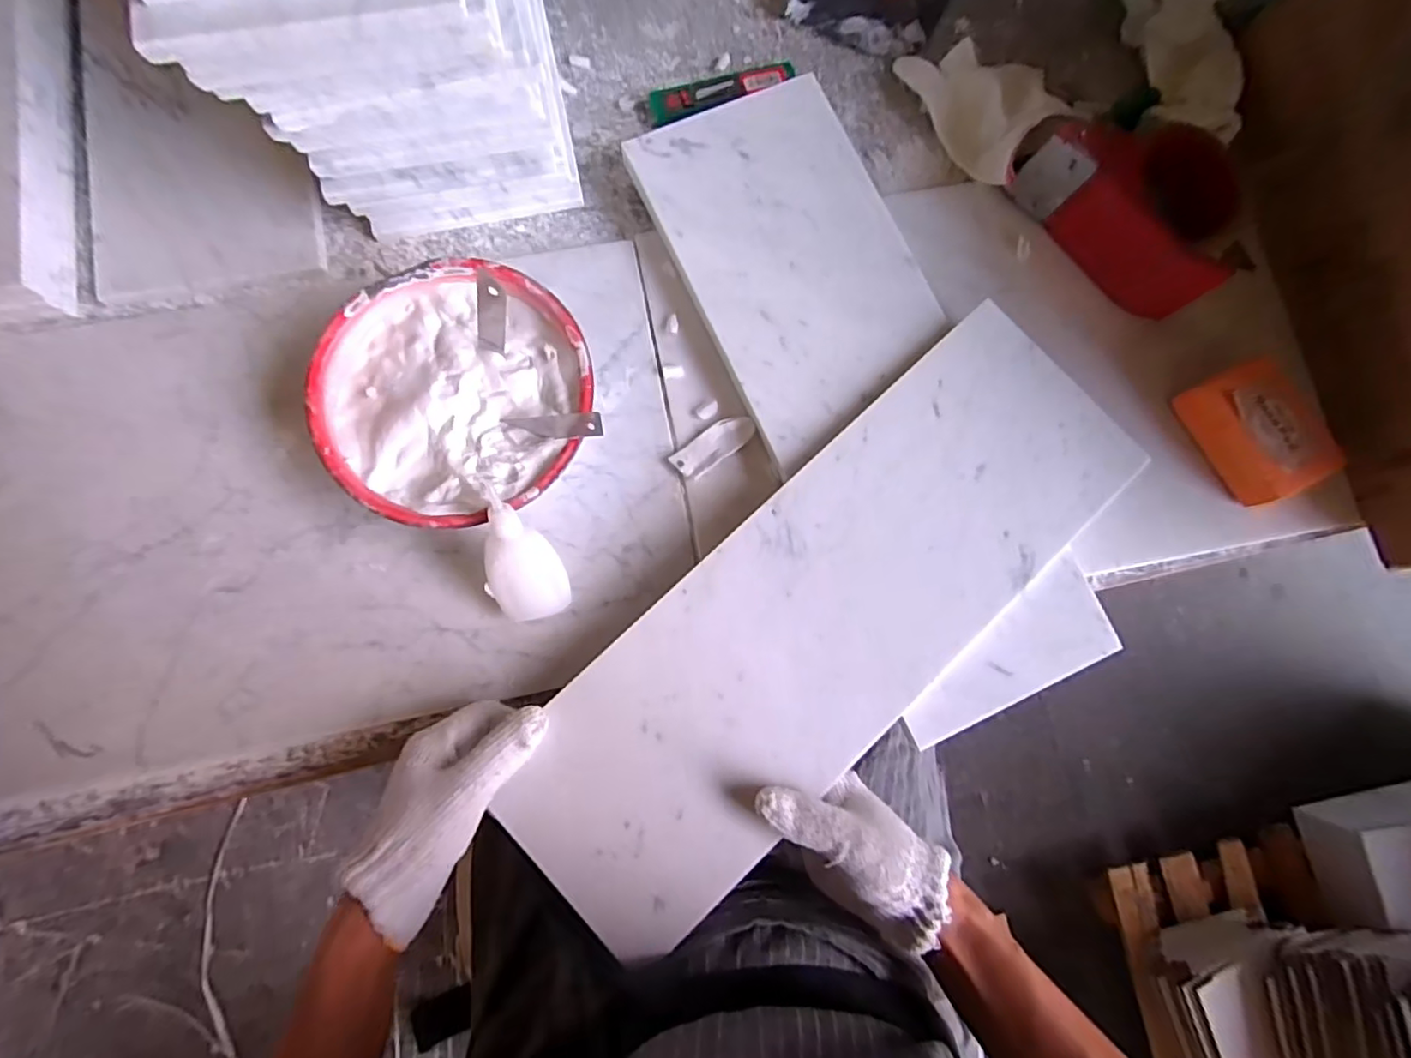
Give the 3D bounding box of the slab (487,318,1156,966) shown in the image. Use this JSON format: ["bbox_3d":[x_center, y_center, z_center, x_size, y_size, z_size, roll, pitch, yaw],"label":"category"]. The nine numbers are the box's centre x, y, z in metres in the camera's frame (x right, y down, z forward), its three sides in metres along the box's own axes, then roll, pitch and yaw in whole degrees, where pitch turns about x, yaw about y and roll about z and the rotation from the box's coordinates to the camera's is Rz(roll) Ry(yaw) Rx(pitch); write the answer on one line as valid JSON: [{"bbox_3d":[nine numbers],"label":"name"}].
[{"bbox_3d":[0.081,0.050,0.376,0.447,0.014,0.153,-42,82,-8],"label":"slab"}]

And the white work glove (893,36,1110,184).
[{"bbox_3d":[0.211,-0.329,0.449,0.070,0.046,0.138,-32,82,-7],"label":"white work glove"}]

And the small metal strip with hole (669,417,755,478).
[{"bbox_3d":[0.006,-0.058,0.414,0.060,0.005,0.023,-36,82,-7],"label":"small metal strip with hole"}]

